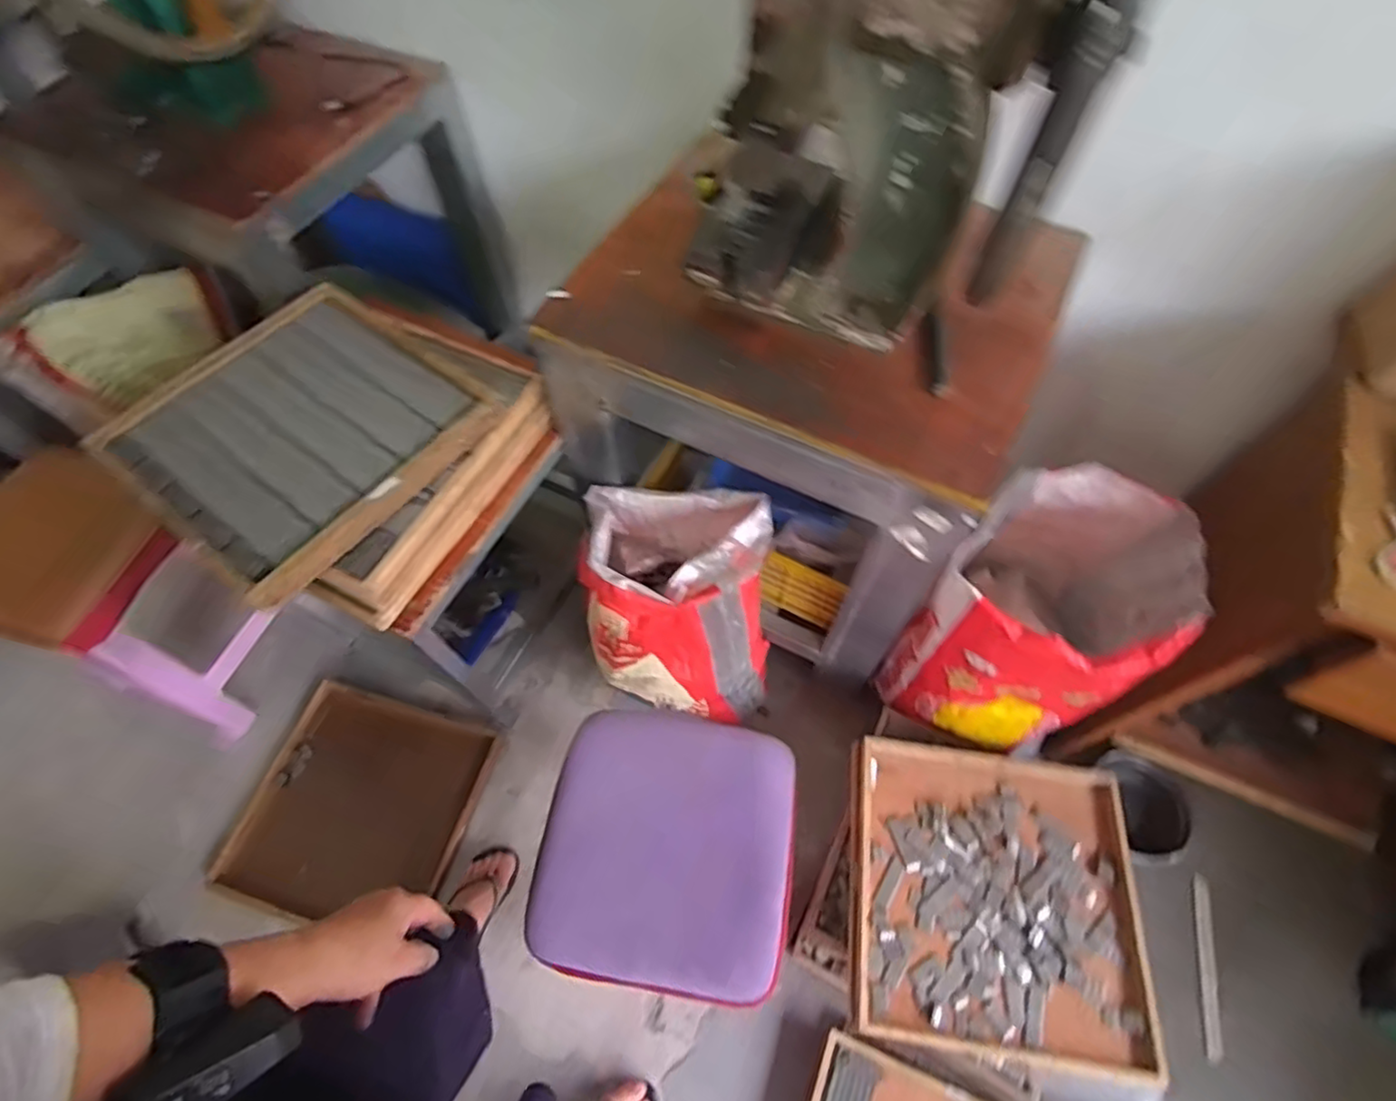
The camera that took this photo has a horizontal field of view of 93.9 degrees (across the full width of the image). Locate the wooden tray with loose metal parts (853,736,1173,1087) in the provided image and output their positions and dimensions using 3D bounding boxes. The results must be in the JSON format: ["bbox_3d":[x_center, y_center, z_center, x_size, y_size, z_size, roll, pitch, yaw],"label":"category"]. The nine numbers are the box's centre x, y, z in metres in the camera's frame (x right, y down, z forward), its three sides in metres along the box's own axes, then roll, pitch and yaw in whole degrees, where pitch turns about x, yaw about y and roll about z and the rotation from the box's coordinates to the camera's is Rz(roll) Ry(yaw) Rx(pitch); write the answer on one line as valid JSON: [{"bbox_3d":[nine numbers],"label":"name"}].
[{"bbox_3d":[0.455,0.518,0.993,0.422,0.039,0.408,7,62,5],"label":"wooden tray with loose metal parts"}]

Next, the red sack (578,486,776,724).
[{"bbox_3d":[-0.028,0.096,1.154,0.316,0.442,0.264,2,61,2],"label":"red sack"}]

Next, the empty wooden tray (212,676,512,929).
[{"bbox_3d":[-0.644,0.474,1.241,0.402,0.039,0.379,14,62,9],"label":"empty wooden tray"}]

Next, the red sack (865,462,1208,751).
[{"bbox_3d":[0.489,0.113,0.971,0.275,0.424,0.298,36,68,19],"label":"red sack"}]

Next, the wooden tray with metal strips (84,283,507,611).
[{"bbox_3d":[-0.549,-0.176,0.895,0.409,0.043,0.398,32,67,17],"label":"wooden tray with metal strips"}]

